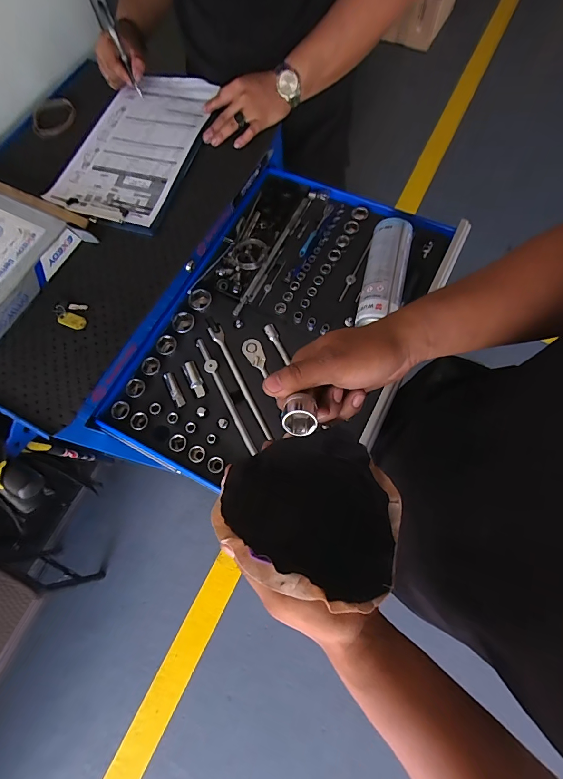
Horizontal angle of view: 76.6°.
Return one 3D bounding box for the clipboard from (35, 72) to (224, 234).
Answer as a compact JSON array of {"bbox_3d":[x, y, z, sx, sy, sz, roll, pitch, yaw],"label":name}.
[{"bbox_3d":[-0.270,-0.451,0.655,0.227,0.011,0.363,13,74,8],"label":"clipboard"}]

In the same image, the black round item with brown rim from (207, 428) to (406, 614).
[{"bbox_3d":[0.034,0.107,0.312,0.158,0.050,0.148,43,55,9],"label":"black round item with brown rim"}]

